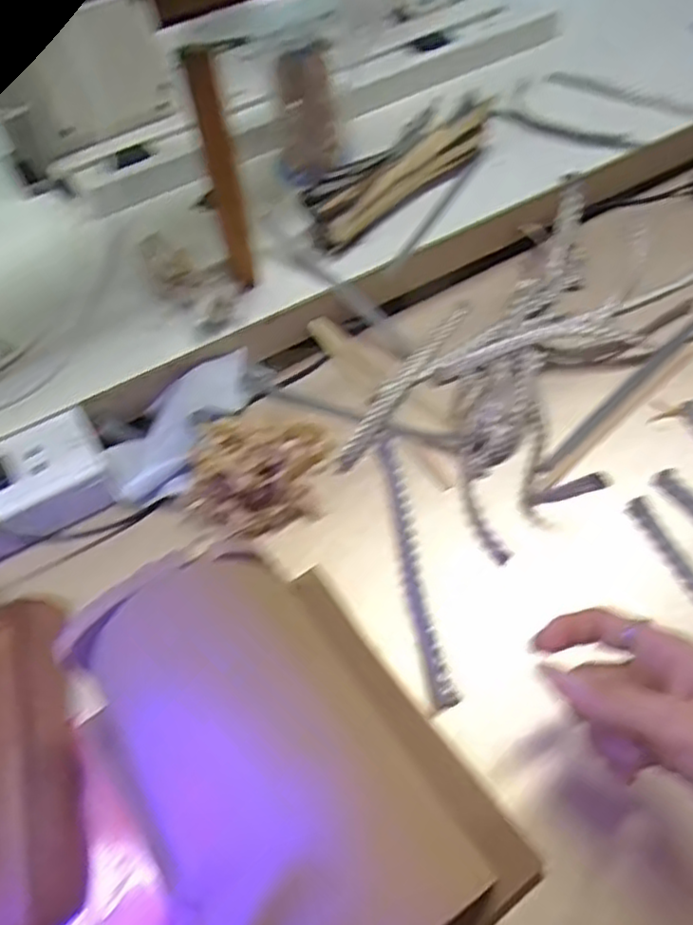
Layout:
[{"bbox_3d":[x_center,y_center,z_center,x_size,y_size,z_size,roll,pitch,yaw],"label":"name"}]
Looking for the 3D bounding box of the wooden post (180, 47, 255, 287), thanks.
[{"bbox_3d":[-0.086,-0.196,0.517,0.020,0.183,0.025,-12,54,-3],"label":"wooden post"}]

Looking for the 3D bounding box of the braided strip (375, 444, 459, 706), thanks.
[{"bbox_3d":[0.041,0.062,0.466,0.015,0.006,0.191,-11,54,-2],"label":"braided strip"}]

